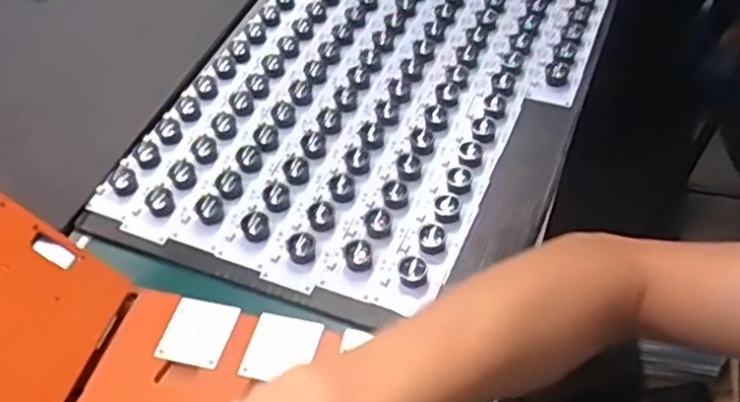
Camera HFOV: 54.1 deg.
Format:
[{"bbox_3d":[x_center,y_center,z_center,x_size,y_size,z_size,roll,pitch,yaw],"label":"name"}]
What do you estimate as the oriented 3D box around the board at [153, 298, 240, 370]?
[{"bbox_3d":[-0.116,0.087,0.490,0.044,0.004,0.047,9,48,12],"label":"board"}]

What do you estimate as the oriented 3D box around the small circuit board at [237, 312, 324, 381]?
[{"bbox_3d":[-0.058,0.097,0.478,0.045,0.005,0.046,7,48,14],"label":"small circuit board"}]

